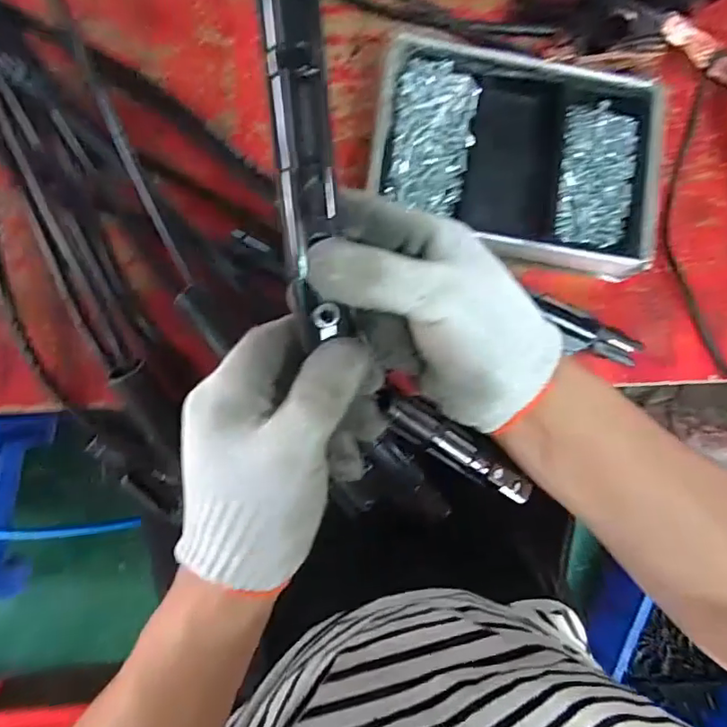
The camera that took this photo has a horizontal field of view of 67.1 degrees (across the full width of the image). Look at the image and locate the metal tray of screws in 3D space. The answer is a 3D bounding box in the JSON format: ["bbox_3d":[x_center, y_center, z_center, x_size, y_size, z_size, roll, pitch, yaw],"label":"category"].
[{"bbox_3d":[0.120,-0.165,0.439,0.218,0.040,0.161,9,84,-4],"label":"metal tray of screws"}]

